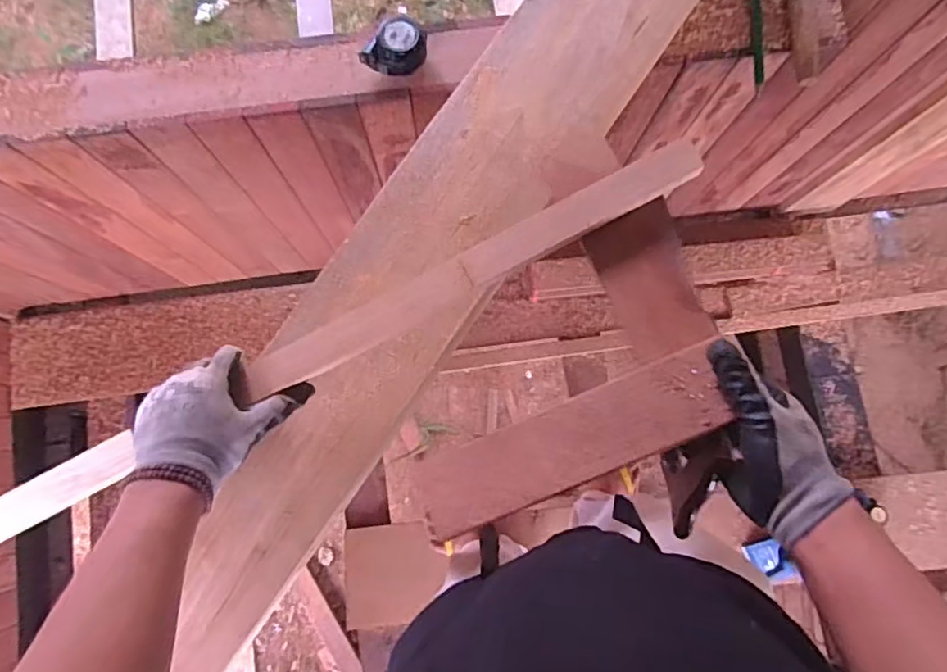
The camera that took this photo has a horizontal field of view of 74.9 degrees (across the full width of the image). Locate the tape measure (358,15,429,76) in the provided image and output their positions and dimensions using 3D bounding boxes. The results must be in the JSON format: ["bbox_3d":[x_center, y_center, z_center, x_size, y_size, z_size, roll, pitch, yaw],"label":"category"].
[{"bbox_3d":[-0.086,-0.324,0.696,0.056,0.033,0.069,42,82,5],"label":"tape measure"}]

